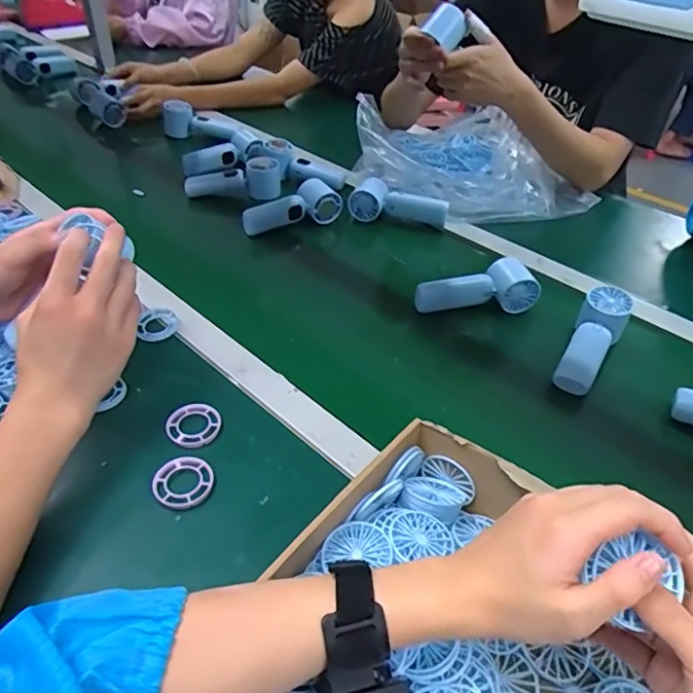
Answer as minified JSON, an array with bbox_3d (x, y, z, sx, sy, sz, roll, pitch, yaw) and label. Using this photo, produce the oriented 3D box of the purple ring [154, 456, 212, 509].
[{"bbox_3d":[-0.146,0.121,0.501,0.049,0.010,0.049,1,42,-1],"label":"purple ring"}]

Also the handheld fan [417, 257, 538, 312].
[{"bbox_3d":[0.164,-0.073,0.716,0.154,0.050,0.047,-8,43,-11],"label":"handheld fan"}]

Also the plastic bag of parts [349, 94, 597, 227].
[{"bbox_3d":[0.216,-0.334,0.994,0.370,0.095,0.338,-12,44,-15],"label":"plastic bag of parts"}]

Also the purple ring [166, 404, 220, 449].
[{"bbox_3d":[-0.150,0.077,0.548,0.051,0.006,0.049,1,42,-1],"label":"purple ring"}]

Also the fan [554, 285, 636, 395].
[{"bbox_3d":[0.283,-0.005,0.652,0.051,0.058,0.153,26,47,25],"label":"fan"}]

